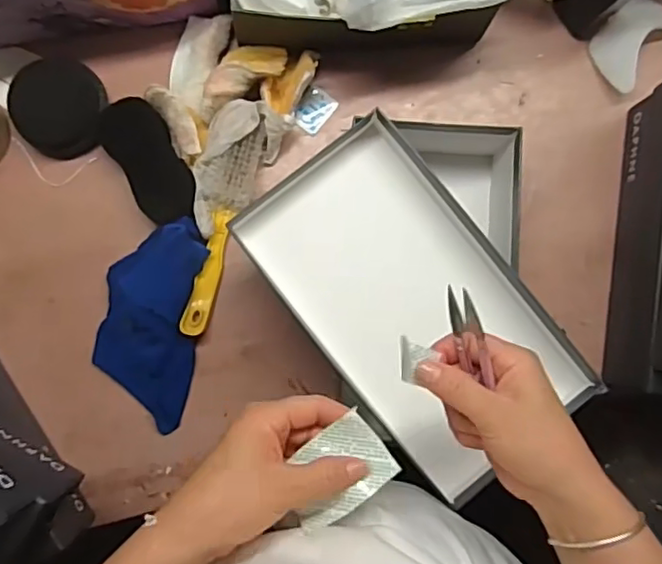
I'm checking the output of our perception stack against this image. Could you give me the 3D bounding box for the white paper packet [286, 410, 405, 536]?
[{"bbox_3d":[0.003,0.122,0.396,0.072,0.015,0.047,-38,89,-4],"label":"white paper packet"}]

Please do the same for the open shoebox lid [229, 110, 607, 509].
[{"bbox_3d":[0.073,0.020,0.538,0.175,0.046,0.309,-38,89,-4],"label":"open shoebox lid"}]

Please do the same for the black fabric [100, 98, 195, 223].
[{"bbox_3d":[-0.181,-0.121,0.620,0.061,0.012,0.129,-31,88,-4],"label":"black fabric"}]

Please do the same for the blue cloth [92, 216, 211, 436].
[{"bbox_3d":[-0.182,0.040,0.614,0.095,0.025,0.200,8,87,-2],"label":"blue cloth"}]

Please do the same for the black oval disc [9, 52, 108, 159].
[{"bbox_3d":[-0.275,-0.178,0.626,0.090,0.022,0.097,5,87,-2],"label":"black oval disc"}]

